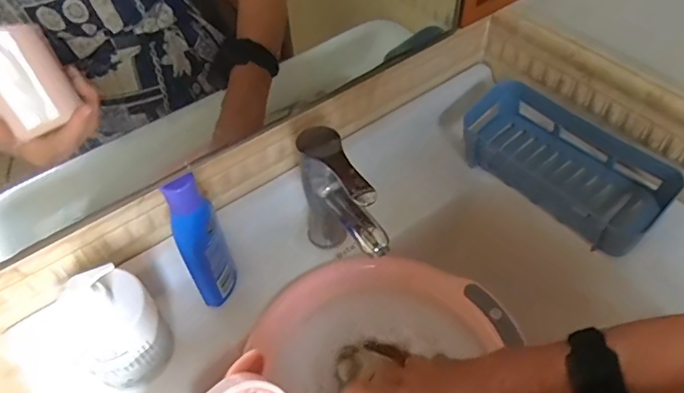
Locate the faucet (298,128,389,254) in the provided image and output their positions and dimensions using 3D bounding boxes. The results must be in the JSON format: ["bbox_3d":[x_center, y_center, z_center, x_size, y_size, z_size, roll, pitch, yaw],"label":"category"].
[{"bbox_3d":[-0.003,0.022,0.564,0.046,0.174,0.137,-26,54,-17],"label":"faucet"}]

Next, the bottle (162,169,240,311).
[{"bbox_3d":[-0.140,0.056,0.531,0.046,0.195,0.033,-22,53,-14],"label":"bottle"}]

